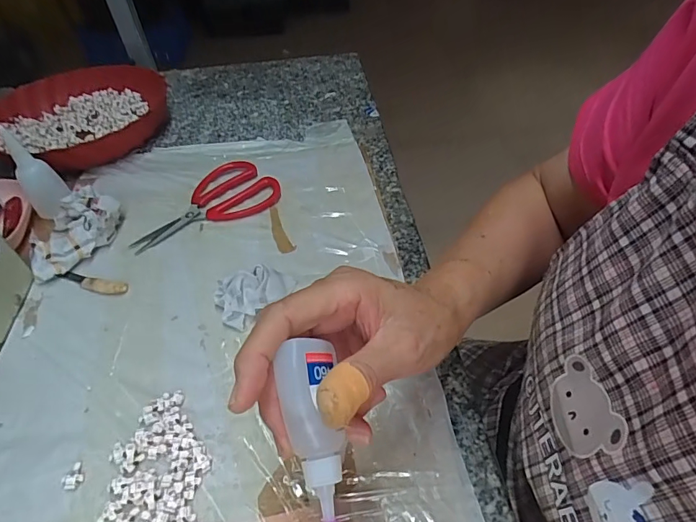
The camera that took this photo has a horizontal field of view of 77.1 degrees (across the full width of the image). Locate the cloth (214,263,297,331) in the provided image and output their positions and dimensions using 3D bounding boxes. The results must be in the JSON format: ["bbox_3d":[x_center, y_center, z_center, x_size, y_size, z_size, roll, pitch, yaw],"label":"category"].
[{"bbox_3d":[-0.080,0.030,0.385,0.069,0.026,0.045,-17,49,-15],"label":"cloth"}]

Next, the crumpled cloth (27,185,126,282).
[{"bbox_3d":[-0.275,-0.032,0.447,0.066,0.030,0.101,-3,47,-1],"label":"crumpled cloth"}]

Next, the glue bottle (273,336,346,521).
[{"bbox_3d":[-0.012,0.080,0.189,0.025,0.018,0.089,-10,76,-8],"label":"glue bottle"}]

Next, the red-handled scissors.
[{"bbox_3d":[-0.161,-0.067,0.485,0.161,0.010,0.097,-23,50,-19],"label":"red-handled scissors"}]

